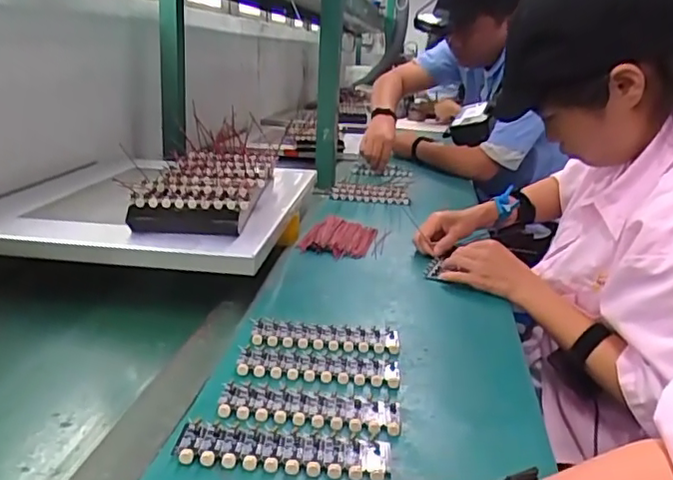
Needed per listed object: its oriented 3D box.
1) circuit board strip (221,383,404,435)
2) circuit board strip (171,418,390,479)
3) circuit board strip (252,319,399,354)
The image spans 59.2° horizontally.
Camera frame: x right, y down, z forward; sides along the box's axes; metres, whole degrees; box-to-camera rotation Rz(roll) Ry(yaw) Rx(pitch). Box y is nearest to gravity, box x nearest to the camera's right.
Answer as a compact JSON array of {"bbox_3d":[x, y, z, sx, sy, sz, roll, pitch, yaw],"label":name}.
[{"bbox_3d":[-0.023,0.143,0.510,0.153,0.010,0.052,3,17,7],"label":"circuit board strip"},{"bbox_3d":[-0.041,0.160,0.457,0.161,0.013,0.048,1,17,1],"label":"circuit board strip"},{"bbox_3d":[-0.011,0.102,0.634,0.154,0.011,0.051,2,17,-1],"label":"circuit board strip"}]

